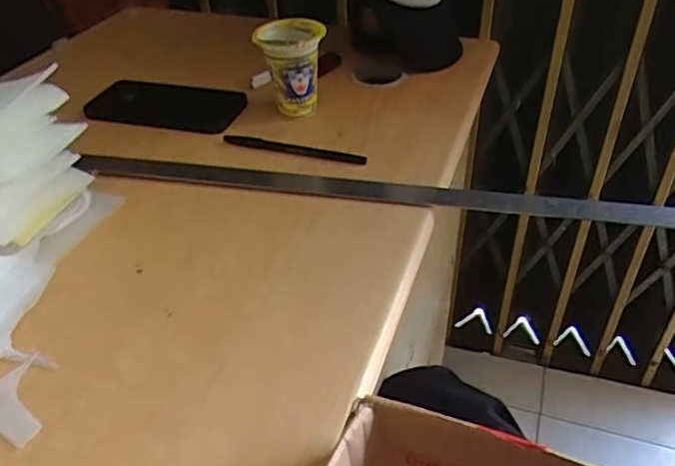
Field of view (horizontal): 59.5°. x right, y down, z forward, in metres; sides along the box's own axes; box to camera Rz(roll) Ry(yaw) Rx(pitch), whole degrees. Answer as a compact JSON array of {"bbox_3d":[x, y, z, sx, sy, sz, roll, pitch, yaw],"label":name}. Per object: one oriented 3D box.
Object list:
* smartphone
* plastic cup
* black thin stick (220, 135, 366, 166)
[{"bbox_3d":[-0.176,-0.134,0.612,0.161,0.013,0.065,11,41,16],"label":"smartphone"},{"bbox_3d":[-0.043,-0.155,0.569,0.059,0.082,0.059,-2,39,1],"label":"plastic cup"},{"bbox_3d":[-0.041,-0.076,0.544,0.136,0.011,0.009,10,41,16],"label":"black thin stick"}]

